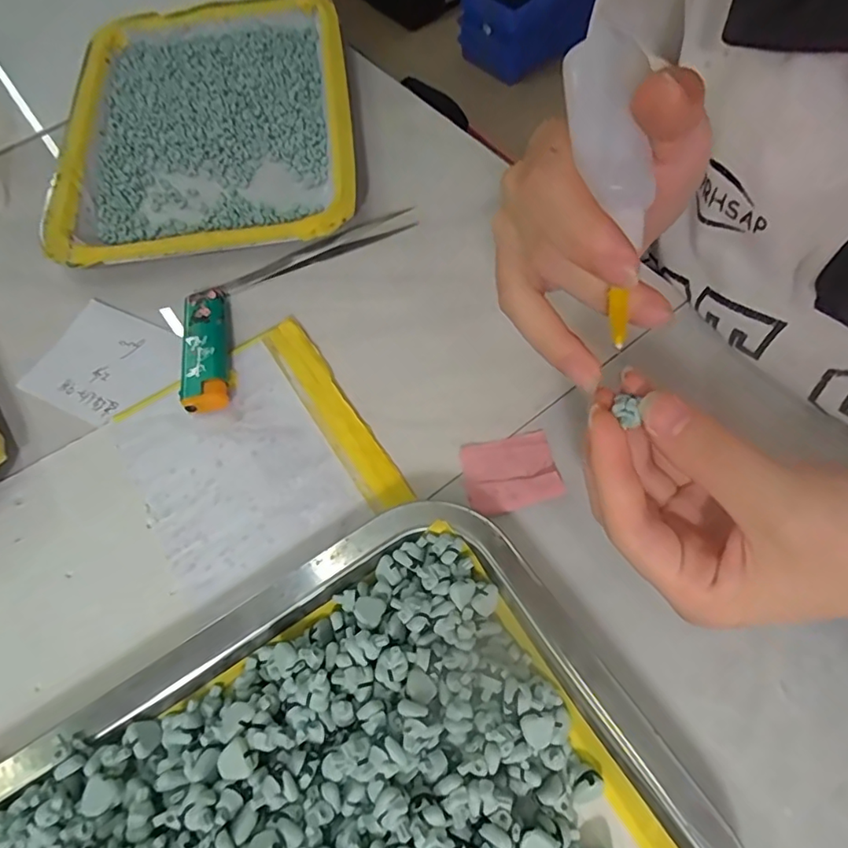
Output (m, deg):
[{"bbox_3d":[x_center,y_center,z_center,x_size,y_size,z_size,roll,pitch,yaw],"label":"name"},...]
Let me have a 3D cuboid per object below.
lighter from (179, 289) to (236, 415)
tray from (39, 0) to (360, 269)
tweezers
[{"bbox_3d":[-0.115,-0.040,0.290,0.024,0.014,0.077,-13,63,-3],"label":"lighter"},{"bbox_3d":[-0.144,-0.207,0.372,0.188,0.023,0.257,-9,62,-1],"label":"tray"},{"bbox_3d":[-0.062,-0.103,0.327,0.120,0.007,0.016,-24,64,-9],"label":"tweezers"}]

